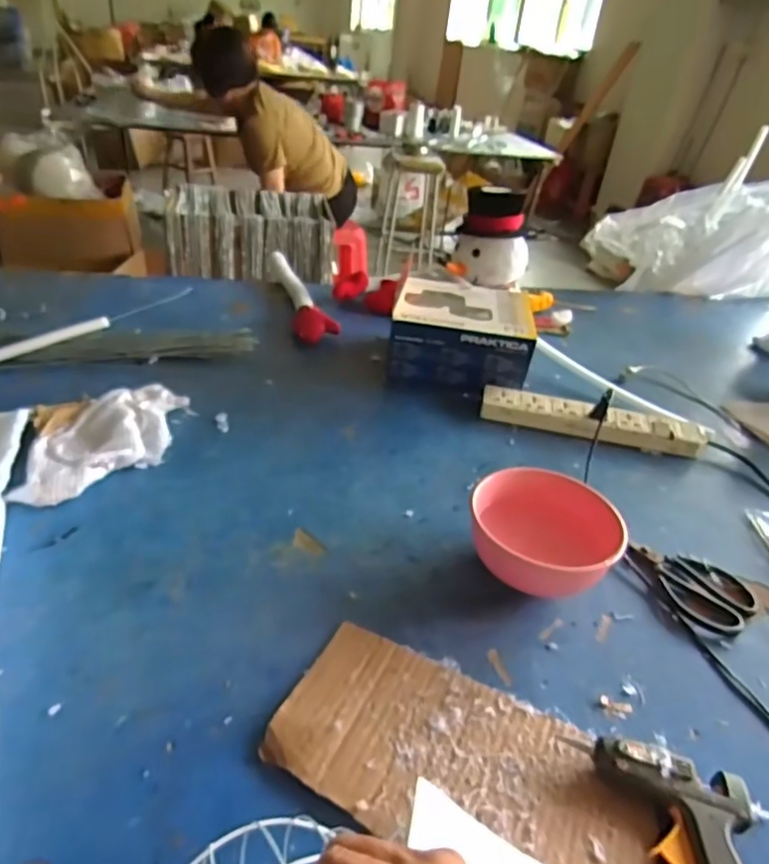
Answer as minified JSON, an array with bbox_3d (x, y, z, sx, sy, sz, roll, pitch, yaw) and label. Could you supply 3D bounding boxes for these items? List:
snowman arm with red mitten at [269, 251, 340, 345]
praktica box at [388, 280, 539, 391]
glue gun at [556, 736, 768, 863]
[{"bbox_3d":[-0.159,-0.266,1.152,0.080,0.041,0.356,-4,33,-17],"label":"snowman arm with red mitten"},{"bbox_3d":[0.120,-0.149,0.965,0.212,0.126,0.156,8,32,2],"label":"praktica box"},{"bbox_3d":[0.196,0.273,0.421,0.136,0.033,0.110,20,34,20],"label":"glue gun"}]

